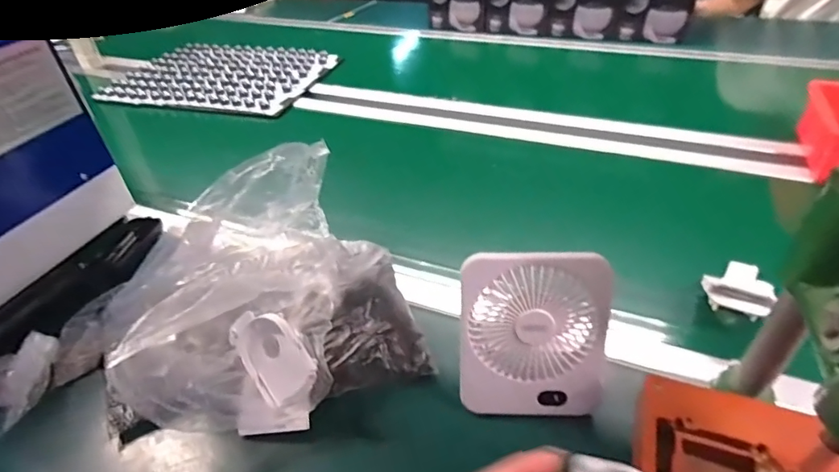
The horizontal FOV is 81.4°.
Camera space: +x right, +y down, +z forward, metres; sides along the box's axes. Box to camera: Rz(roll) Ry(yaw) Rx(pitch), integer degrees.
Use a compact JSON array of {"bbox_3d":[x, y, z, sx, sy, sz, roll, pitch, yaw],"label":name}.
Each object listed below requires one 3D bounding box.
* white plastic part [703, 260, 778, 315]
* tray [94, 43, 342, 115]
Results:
[{"bbox_3d":[0.352,0.056,0.537,0.066,0.023,0.075,26,48,31],"label":"white plastic part"},{"bbox_3d":[-0.493,-0.400,1.211,0.498,0.037,0.350,7,40,13],"label":"tray"}]

